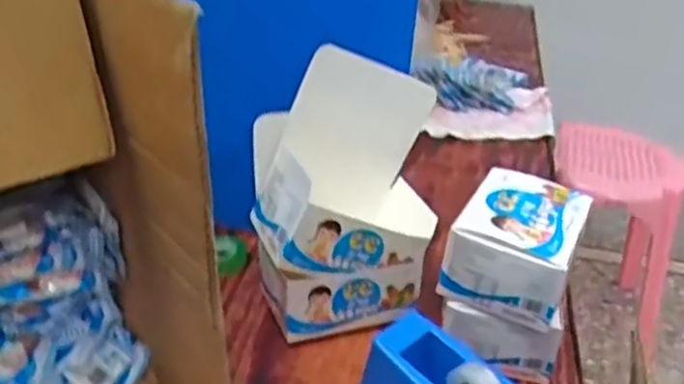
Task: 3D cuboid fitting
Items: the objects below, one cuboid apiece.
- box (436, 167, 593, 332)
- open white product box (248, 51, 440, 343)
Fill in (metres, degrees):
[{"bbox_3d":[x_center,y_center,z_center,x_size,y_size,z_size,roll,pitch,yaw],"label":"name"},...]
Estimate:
[{"bbox_3d":[0.169,0.045,0.690,0.109,0.073,0.148,17,34,20],"label":"box"},{"bbox_3d":[0.012,0.007,0.734,0.187,0.230,0.148,-6,33,-17],"label":"open white product box"}]

